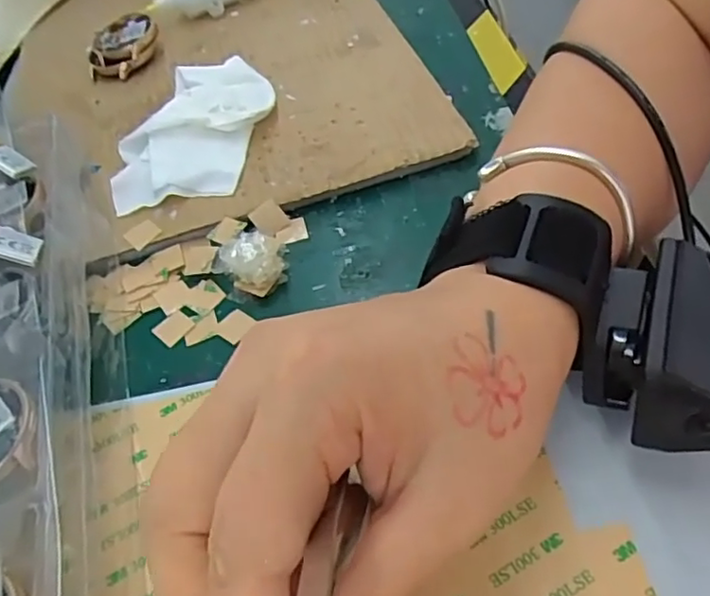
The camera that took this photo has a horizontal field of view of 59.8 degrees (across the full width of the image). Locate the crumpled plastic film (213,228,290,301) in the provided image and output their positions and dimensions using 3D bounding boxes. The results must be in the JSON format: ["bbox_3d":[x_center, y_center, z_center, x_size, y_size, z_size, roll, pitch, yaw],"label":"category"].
[{"bbox_3d":[-0.046,-0.016,0.279,0.027,0.015,0.029,-6,50,7],"label":"crumpled plastic film"}]

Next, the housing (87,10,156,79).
[{"bbox_3d":[-0.154,-0.168,0.411,0.045,0.020,0.054,-16,50,-1],"label":"housing"}]

